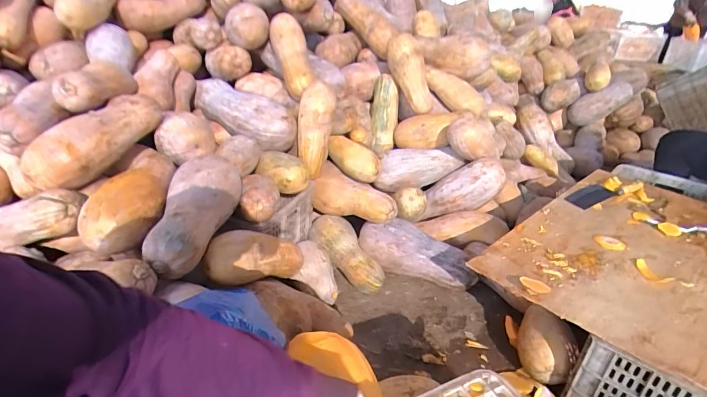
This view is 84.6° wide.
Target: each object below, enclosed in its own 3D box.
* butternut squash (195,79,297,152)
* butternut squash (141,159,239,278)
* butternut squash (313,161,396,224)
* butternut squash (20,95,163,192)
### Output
[{"bbox_3d":[-0.395,-0.311,1.405,0.417,0.147,0.146,26,35,10],"label":"butternut squash"},{"bbox_3d":[-0.381,0.033,0.924,0.123,0.119,0.324,4,49,9],"label":"butternut squash"},{"bbox_3d":[0.012,-0.010,1.349,0.304,0.128,0.137,14,30,22],"label":"butternut squash"},{"bbox_3d":[-0.655,-0.153,1.004,0.108,0.128,0.349,14,46,25],"label":"butternut squash"}]

